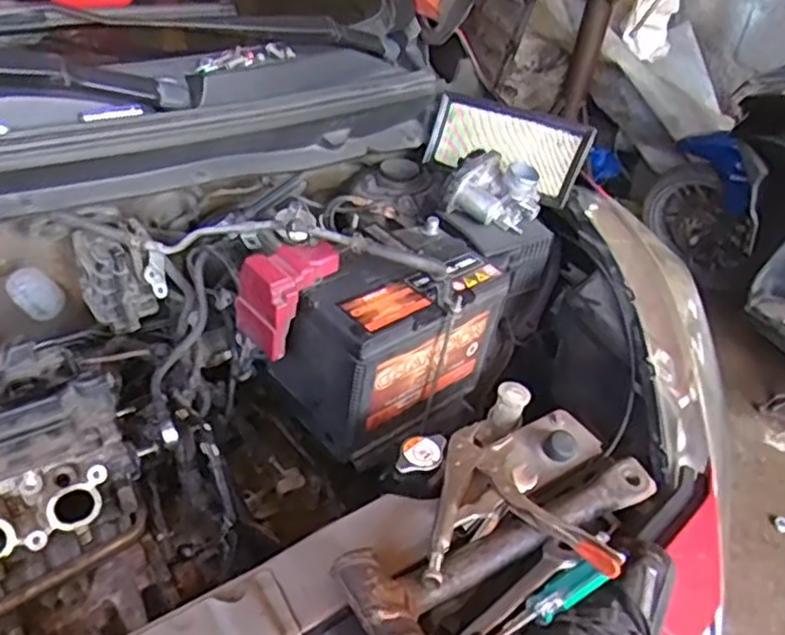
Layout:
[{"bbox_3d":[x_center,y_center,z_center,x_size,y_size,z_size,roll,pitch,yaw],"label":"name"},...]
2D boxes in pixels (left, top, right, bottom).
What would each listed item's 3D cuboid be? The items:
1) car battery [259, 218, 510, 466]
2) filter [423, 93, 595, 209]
[{"bbox_3d":[0.000,0.017,0.882,0.159,0.200,0.272,35,49,27],"label":"car battery"},{"bbox_3d":[0.168,-0.256,1.041,0.245,0.109,0.042,25,22,30],"label":"filter"}]

